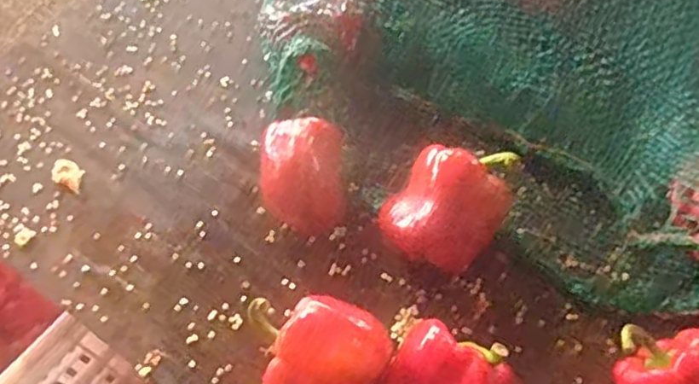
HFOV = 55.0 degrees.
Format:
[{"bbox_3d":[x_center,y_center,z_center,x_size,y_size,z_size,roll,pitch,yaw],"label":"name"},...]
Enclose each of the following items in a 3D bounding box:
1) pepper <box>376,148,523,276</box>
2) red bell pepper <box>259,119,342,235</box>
[{"bbox_3d":[0.074,0.012,0.511,0.082,0.076,0.098,23,63,13],"label":"pepper"},{"bbox_3d":[-0.036,-0.012,0.532,0.058,0.066,0.084,-1,60,0],"label":"red bell pepper"}]

